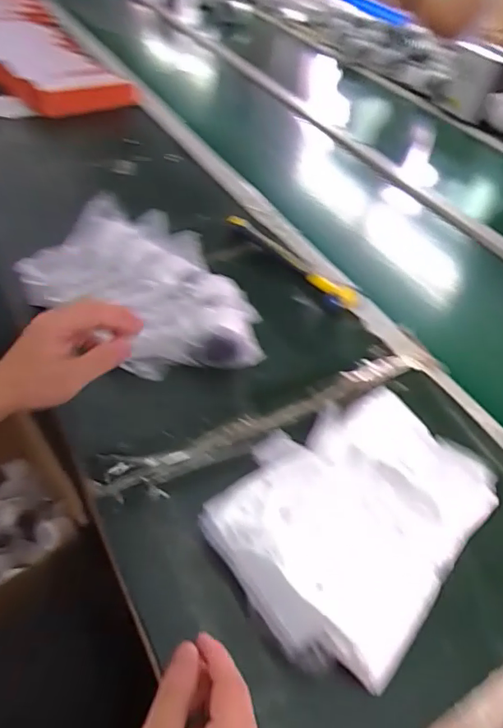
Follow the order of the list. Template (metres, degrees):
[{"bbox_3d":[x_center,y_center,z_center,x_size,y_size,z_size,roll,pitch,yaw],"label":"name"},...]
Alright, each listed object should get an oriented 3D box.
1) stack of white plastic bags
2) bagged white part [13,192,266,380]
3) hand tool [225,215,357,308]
[{"bbox_3d":[0.084,0.133,0.467,0.195,0.066,0.245,34,52,24],"label":"stack of white plastic bags"},{"bbox_3d":[-0.126,-0.090,0.634,0.296,0.078,0.180,26,49,18],"label":"bagged white part"},{"bbox_3d":[0.056,-0.155,0.766,0.033,0.026,0.249,-33,59,-32],"label":"hand tool"}]

